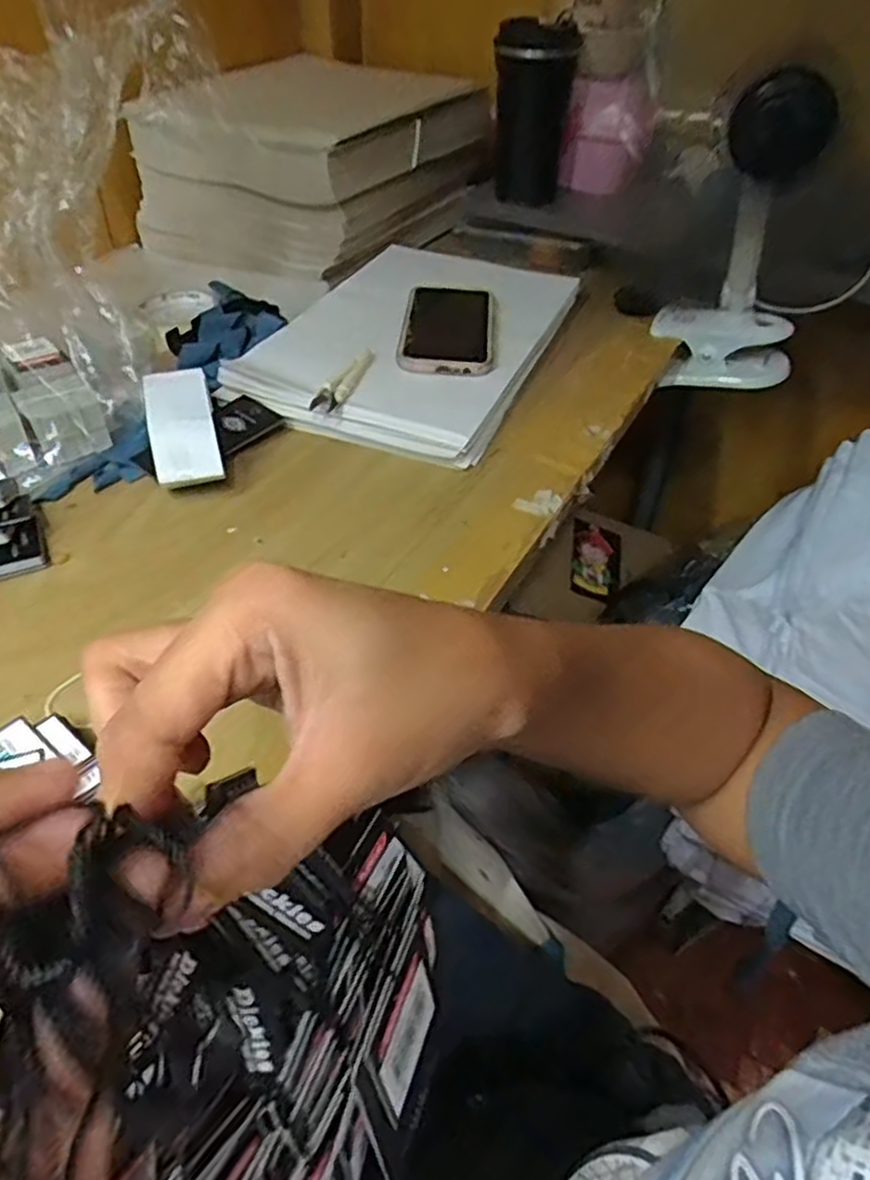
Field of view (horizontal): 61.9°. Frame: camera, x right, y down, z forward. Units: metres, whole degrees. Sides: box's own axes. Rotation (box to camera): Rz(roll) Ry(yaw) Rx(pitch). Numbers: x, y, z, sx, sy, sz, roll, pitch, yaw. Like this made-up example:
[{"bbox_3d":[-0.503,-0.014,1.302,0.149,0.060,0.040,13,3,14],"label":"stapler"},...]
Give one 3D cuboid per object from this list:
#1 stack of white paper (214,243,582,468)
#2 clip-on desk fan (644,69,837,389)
[{"bbox_3d":[-0.017,-0.233,0.662,0.225,0.033,0.327,18,46,14],"label":"stack of white paper"},{"bbox_3d":[0.289,-0.307,0.650,0.132,0.251,0.121,18,46,15],"label":"clip-on desk fan"}]

